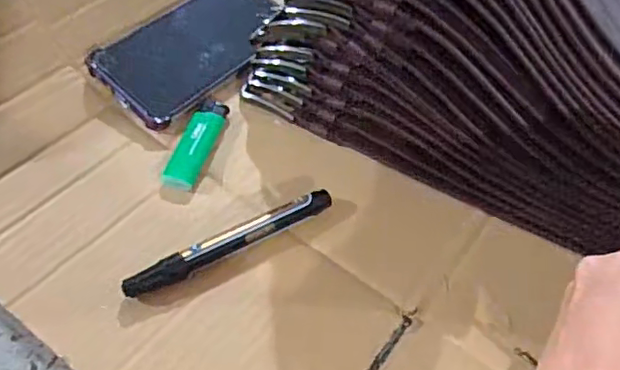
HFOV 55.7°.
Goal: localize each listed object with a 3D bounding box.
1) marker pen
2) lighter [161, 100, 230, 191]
[{"bbox_3d":[-0.047,0.034,0.367,0.141,0.016,0.014,-27,59,-23],"label":"marker pen"},{"bbox_3d":[-0.081,-0.031,0.421,0.022,0.011,0.083,15,52,7],"label":"lighter"}]

